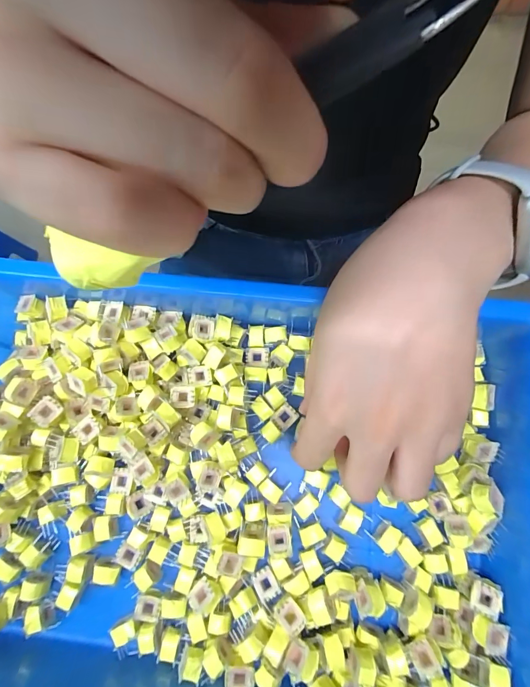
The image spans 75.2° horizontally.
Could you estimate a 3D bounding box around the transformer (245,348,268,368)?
[{"bbox_3d":[-0.006,0.011,0.249,0.017,0.008,0.014,3,76,3],"label":"transformer"}]

